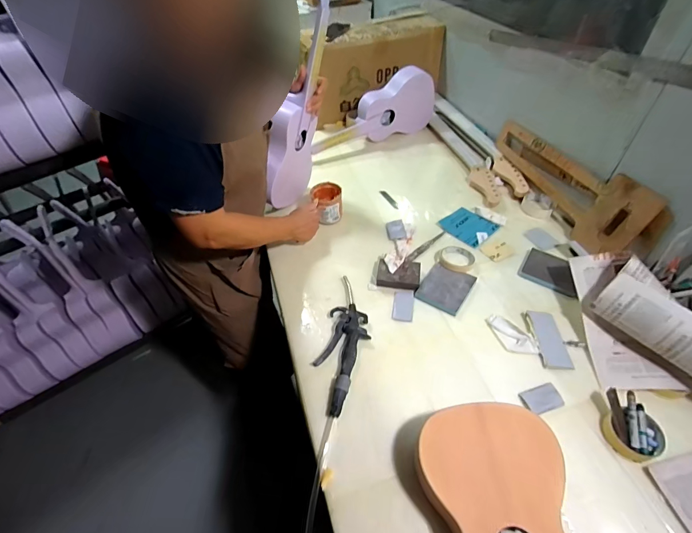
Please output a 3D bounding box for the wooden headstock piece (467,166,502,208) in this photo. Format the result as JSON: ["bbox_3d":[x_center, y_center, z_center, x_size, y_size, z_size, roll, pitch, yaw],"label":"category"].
[{"bbox_3d":[0.406,-0.237,1.040,0.074,0.022,0.174,-9,48,-4],"label":"wooden headstock piece"}]

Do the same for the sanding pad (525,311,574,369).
[{"bbox_3d":[0.400,0.141,0.707,0.050,0.009,0.130,1,48,5],"label":"sanding pad"}]

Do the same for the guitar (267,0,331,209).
[{"bbox_3d":[-0.101,-0.414,0.873,0.060,0.581,0.194,36,34,31],"label":"guitar"}]

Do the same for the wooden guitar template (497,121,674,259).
[{"bbox_3d":[0.556,-0.212,0.925,0.023,0.162,0.531,2,38,-23],"label":"wooden guitar template"}]

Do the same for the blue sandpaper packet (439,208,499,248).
[{"bbox_3d":[0.325,-0.107,0.950,0.116,0.008,0.120,-34,55,-27],"label":"blue sandpaper packet"}]

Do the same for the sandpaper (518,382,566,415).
[{"bbox_3d":[0.344,0.232,0.628,0.071,0.011,0.043,-17,49,-11],"label":"sandpaper"}]

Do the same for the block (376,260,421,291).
[{"bbox_3d":[0.123,0.017,0.826,0.096,0.024,0.075,6,48,10],"label":"block"}]

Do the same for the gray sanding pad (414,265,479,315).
[{"bbox_3d":[0.222,0.046,0.797,0.097,0.019,0.113,24,54,24],"label":"gray sanding pad"}]

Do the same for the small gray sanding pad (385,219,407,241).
[{"bbox_3d":[0.131,-0.096,0.939,0.047,0.004,0.073,-6,47,-1],"label":"small gray sanding pad"}]

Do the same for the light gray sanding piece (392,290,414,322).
[{"bbox_3d":[0.125,0.084,0.779,0.043,0.004,0.076,6,48,10],"label":"light gray sanding piece"}]

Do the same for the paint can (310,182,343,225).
[{"bbox_3d":[-0.047,-0.172,0.970,0.076,0.079,0.080,-2,47,2],"label":"paint can"}]

